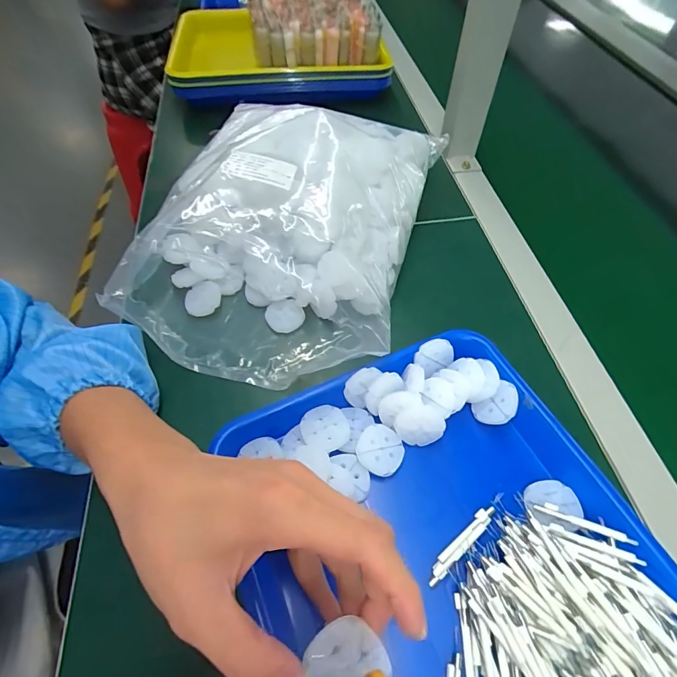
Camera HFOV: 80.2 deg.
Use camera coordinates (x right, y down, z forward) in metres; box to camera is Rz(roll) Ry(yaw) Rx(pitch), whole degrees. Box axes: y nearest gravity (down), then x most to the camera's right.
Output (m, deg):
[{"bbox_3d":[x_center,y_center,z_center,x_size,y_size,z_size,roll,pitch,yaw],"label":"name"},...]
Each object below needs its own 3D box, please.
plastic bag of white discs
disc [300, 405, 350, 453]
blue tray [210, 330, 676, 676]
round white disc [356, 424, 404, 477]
[{"bbox_3d":[-0.042,-0.125,0.406,0.232,0.108,0.331,12,57,8],"label":"plastic bag of white discs"},{"bbox_3d":[-0.010,0.069,0.309,0.036,0.005,0.034,0,56,0],"label":"disc"},{"bbox_3d":[0.081,0.157,0.249,0.246,0.039,0.332,-21,60,-15],"label":"blue tray"},{"bbox_3d":[0.031,0.083,0.300,0.034,0.008,0.035,0,56,0],"label":"round white disc"}]

